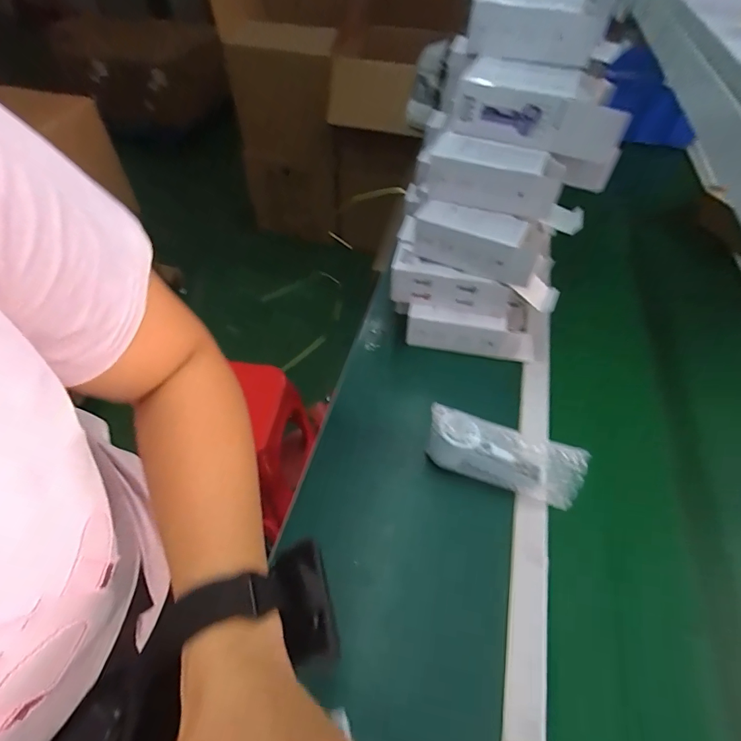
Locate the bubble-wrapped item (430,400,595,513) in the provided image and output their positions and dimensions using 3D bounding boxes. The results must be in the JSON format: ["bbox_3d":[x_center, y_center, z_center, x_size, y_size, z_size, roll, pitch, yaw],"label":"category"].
[{"bbox_3d":[0.178,0.118,0.591,0.202,0.090,0.030,18,27,12],"label":"bubble-wrapped item"}]

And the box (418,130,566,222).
[{"bbox_3d":[0.186,-0.300,0.667,0.204,0.070,0.095,21,53,15],"label":"box"}]

